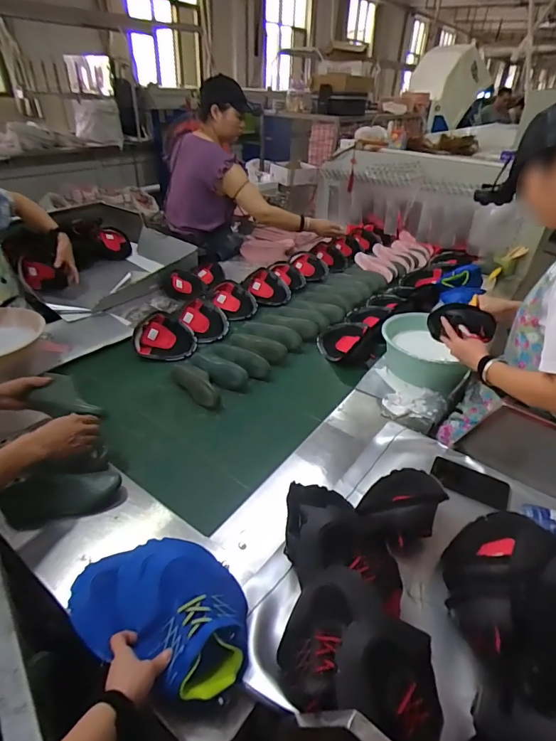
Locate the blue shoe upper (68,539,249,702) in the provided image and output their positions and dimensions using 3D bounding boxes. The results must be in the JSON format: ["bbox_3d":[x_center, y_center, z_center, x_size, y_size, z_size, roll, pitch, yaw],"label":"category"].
[{"bbox_3d":[-0.177,0.375,0.647,0.280,0.078,0.178,15,38,17],"label":"blue shoe upper"}]

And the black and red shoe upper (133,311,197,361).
[{"bbox_3d":[-0.387,-0.114,1.382,0.200,0.129,0.113,-1,36,-4],"label":"black and red shoe upper"}]

